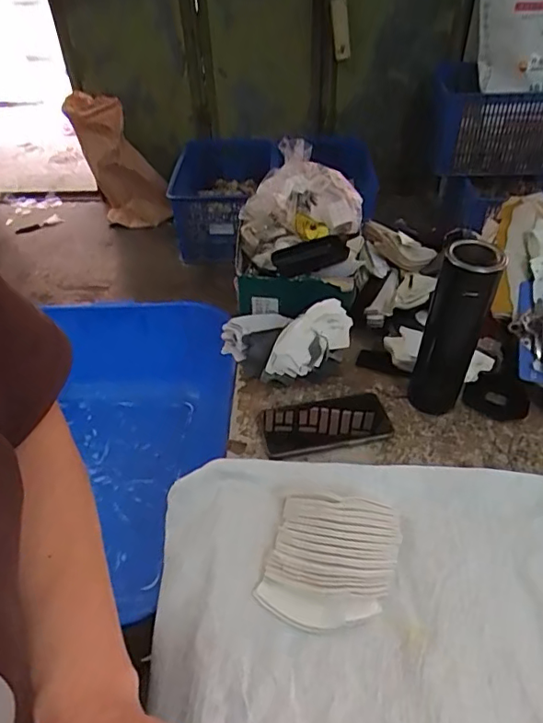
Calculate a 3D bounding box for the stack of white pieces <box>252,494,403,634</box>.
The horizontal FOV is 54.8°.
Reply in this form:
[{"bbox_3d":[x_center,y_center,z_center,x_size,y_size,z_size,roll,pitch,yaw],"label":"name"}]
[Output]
[{"bbox_3d":[0.060,0.195,0.524,0.120,0.036,0.134,13,44,15],"label":"stack of white pieces"}]

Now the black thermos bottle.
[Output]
[{"bbox_3d":[0.220,-0.041,0.635,0.066,0.219,0.085,17,45,19],"label":"black thermos bottle"}]

